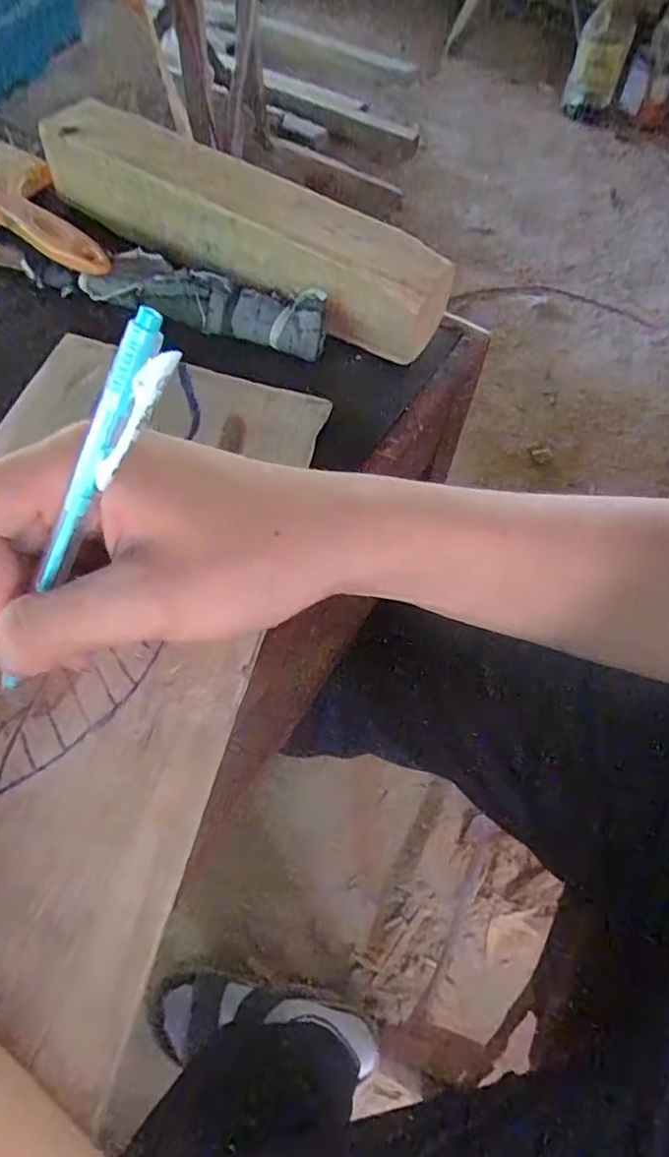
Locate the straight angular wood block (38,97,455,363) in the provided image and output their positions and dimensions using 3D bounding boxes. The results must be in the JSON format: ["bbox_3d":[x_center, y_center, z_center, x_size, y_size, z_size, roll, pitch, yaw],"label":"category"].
[{"bbox_3d":[-0.049,-0.195,0.338,0.252,0.048,0.047,28,61,12],"label":"straight angular wood block"}]

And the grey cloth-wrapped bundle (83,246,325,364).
[{"bbox_3d":[-0.067,-0.149,0.325,0.128,0.025,0.027,18,60,6],"label":"grey cloth-wrapped bundle"}]

